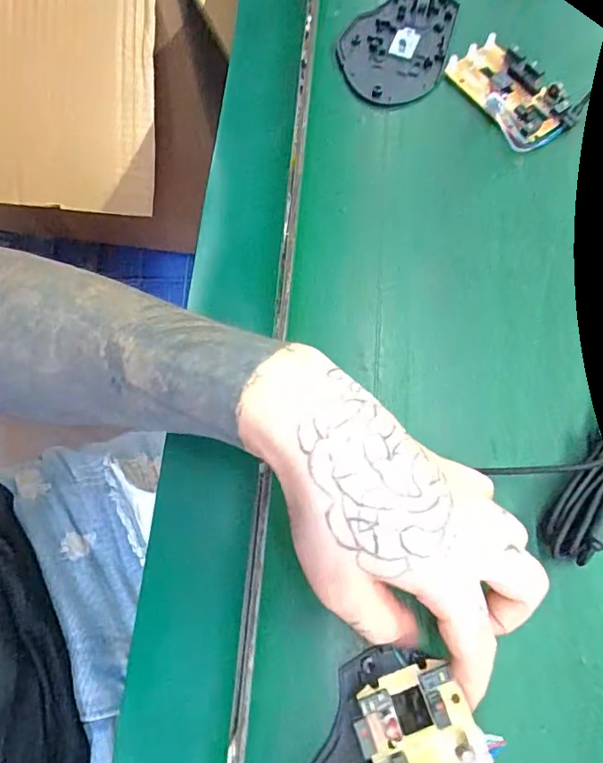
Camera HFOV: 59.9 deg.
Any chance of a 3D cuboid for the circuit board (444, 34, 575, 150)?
[{"bbox_3d":[0.140,-0.197,0.350,0.055,0.008,0.087,-30,73,-9],"label":"circuit board"}]

